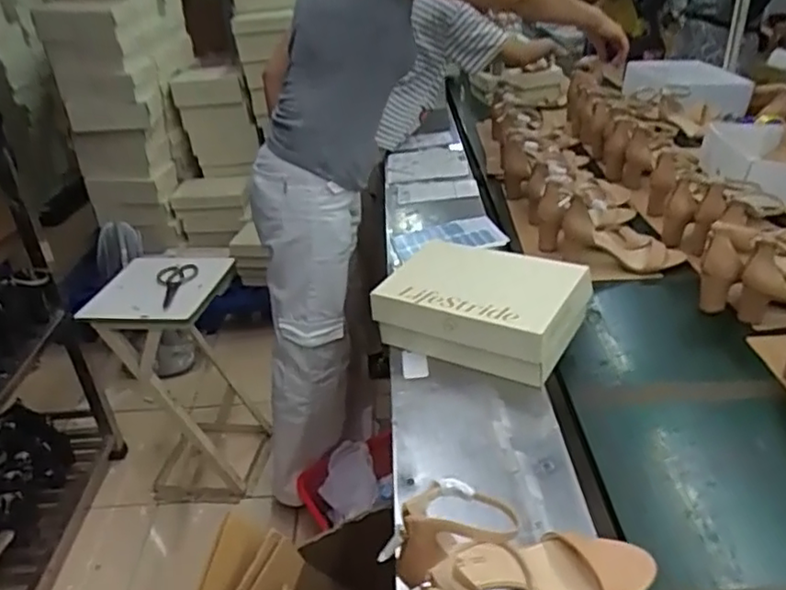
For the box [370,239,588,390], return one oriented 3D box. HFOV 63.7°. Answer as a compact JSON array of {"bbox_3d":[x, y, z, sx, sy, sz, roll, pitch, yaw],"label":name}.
[{"bbox_3d":[0.142,0.015,1.018,0.297,0.106,0.208,14,36,27],"label":"box"}]

